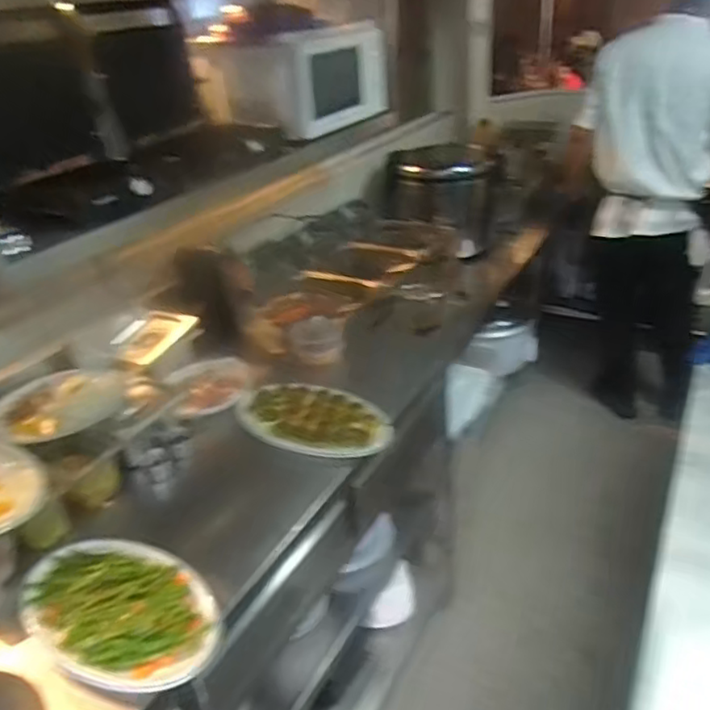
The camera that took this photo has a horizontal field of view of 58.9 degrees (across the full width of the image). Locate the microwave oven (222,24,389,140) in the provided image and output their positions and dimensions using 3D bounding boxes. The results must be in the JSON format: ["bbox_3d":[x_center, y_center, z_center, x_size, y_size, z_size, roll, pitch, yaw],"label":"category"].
[{"bbox_3d":[-0.138,-0.772,1.759,0.300,0.235,0.464,10,33,26],"label":"microwave oven"}]

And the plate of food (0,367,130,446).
[{"bbox_3d":[-0.576,0.095,1.223,0.185,0.067,0.220,14,35,32],"label":"plate of food"}]

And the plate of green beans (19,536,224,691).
[{"bbox_3d":[-0.347,0.348,0.892,0.339,0.048,0.201,12,34,29],"label":"plate of green beans"}]

